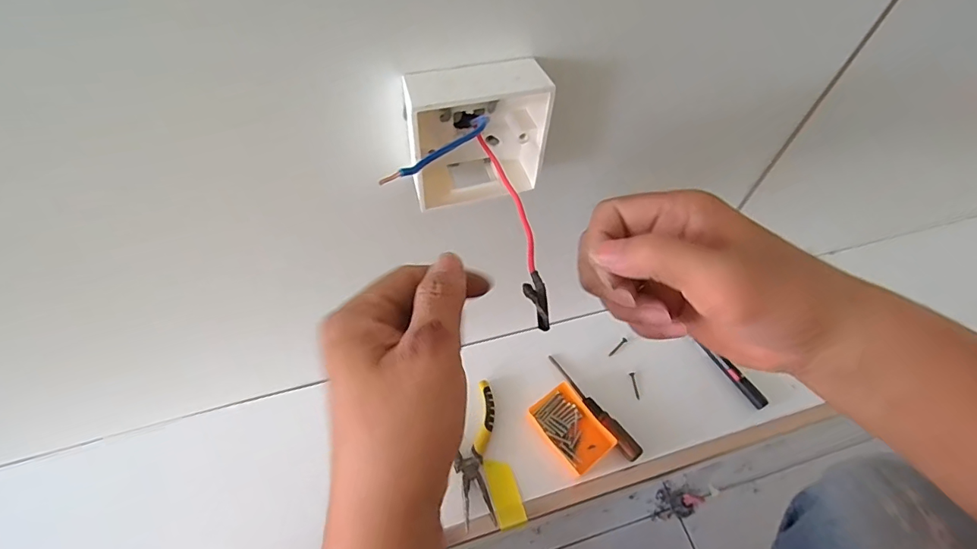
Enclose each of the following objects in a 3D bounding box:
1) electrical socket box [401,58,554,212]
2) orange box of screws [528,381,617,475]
[{"bbox_3d":[-0.009,-0.089,0.313,0.091,0.099,0.040,-12,59,-11],"label":"electrical socket box"},{"bbox_3d":[0.101,0.185,0.574,0.063,0.027,0.093,-30,64,-21],"label":"orange box of screws"}]

